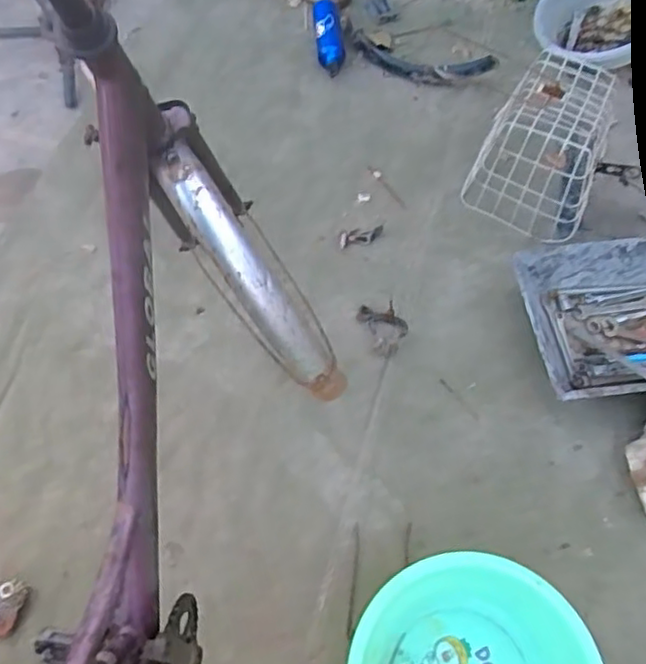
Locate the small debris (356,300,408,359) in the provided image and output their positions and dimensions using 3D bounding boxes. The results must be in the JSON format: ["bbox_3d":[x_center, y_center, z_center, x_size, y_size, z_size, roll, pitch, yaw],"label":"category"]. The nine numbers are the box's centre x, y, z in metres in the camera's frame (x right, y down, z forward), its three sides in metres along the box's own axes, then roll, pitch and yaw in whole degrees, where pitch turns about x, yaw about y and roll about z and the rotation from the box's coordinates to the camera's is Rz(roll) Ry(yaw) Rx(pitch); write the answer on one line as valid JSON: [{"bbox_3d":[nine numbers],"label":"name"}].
[{"bbox_3d":[0.121,-0.009,1.262,0.077,0.027,0.115,-22,66,-7],"label":"small debris"}]

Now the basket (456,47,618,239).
[{"bbox_3d":[0.459,-0.376,1.318,0.245,0.222,0.275,29,65,14],"label":"basket"}]

